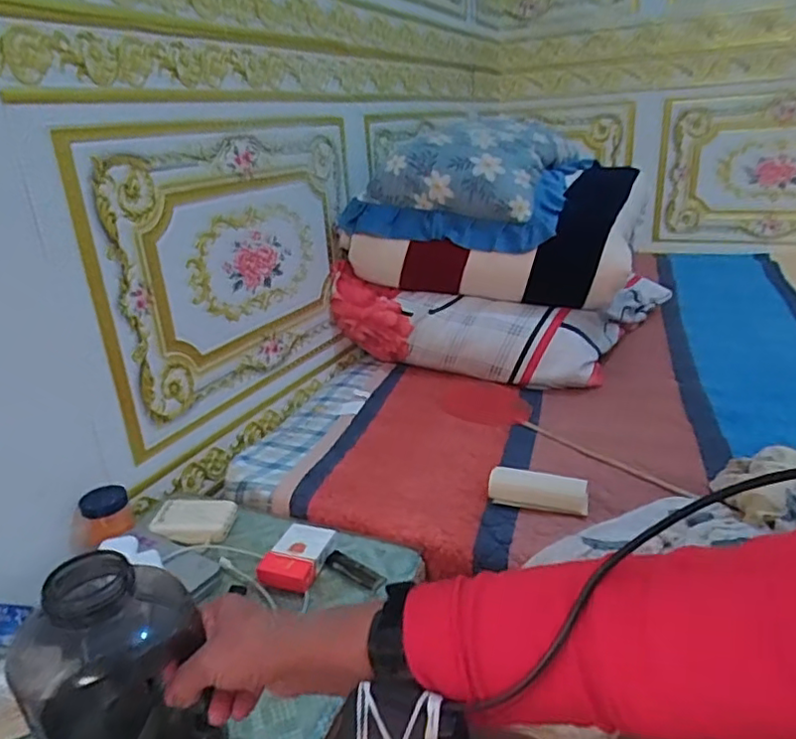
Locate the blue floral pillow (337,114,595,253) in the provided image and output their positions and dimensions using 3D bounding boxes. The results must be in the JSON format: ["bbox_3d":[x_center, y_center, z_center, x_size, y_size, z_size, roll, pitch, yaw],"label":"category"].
[{"bbox_3d":[0.163,-0.398,1.265,0.396,0.208,0.447,8,25,28],"label":"blue floral pillow"}]

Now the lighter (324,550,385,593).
[{"bbox_3d":[-0.049,0.230,0.700,0.080,0.009,0.026,13,27,36],"label":"lighter"}]

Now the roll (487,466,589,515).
[{"bbox_3d":[0.183,0.158,0.807,0.125,0.034,0.042,4,23,19],"label":"roll"}]

